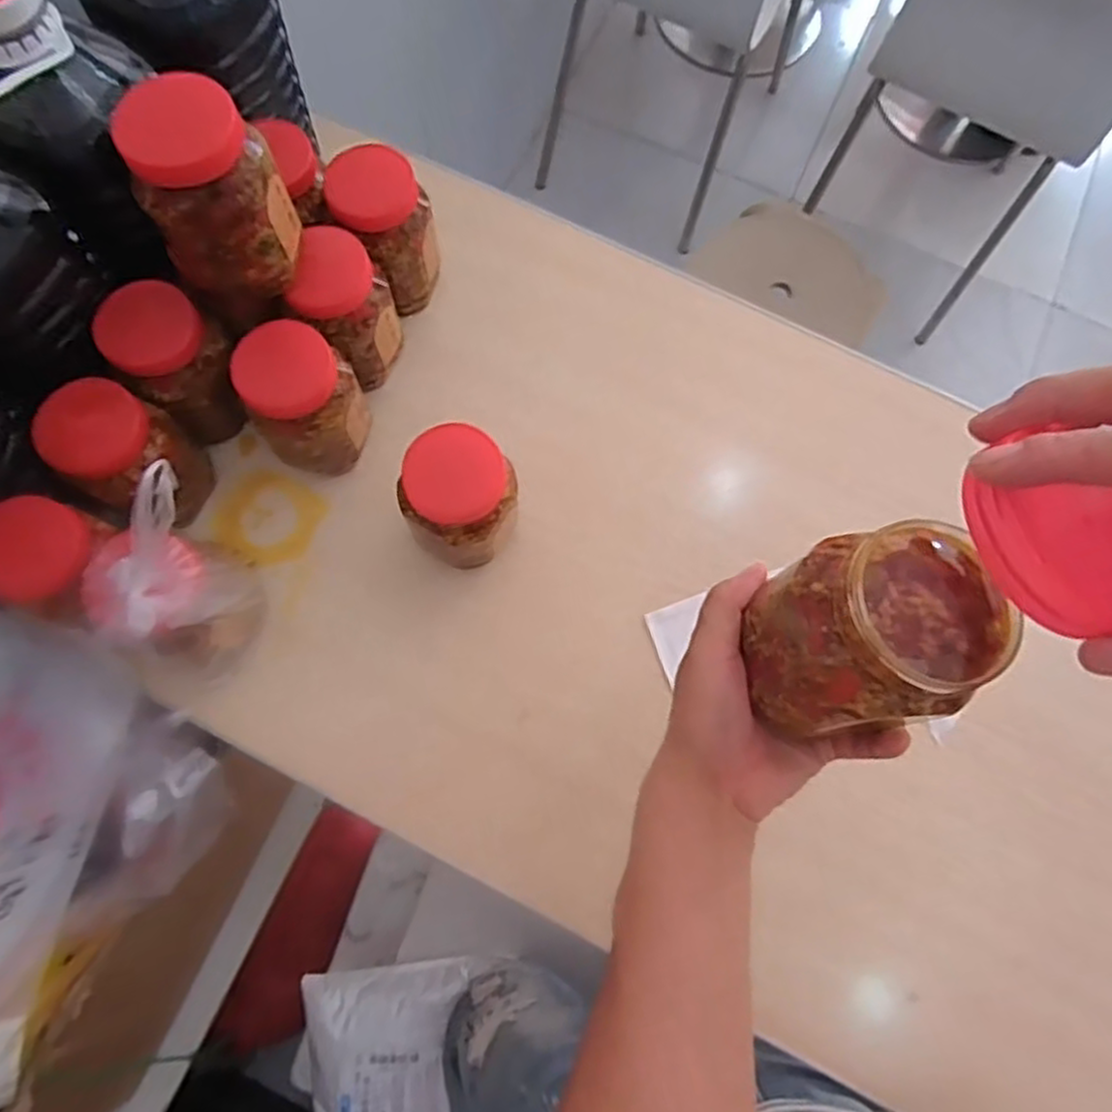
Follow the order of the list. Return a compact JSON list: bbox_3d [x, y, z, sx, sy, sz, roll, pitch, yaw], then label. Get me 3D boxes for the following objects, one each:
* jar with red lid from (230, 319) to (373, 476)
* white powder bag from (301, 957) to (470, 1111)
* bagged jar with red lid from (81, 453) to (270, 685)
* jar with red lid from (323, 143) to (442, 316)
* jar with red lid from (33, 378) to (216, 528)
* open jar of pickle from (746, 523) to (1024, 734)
[{"bbox_3d":[-0.188,-0.114,0.564,0.077,0.125,0.072,1,74,-2],"label":"jar with red lid"},{"bbox_3d":[-0.172,0.548,0.759,0.166,0.027,0.217,-5,75,-3],"label":"white powder bag"},{"bbox_3d":[-0.259,0.013,0.502,0.091,0.182,0.101,39,77,8],"label":"bagged jar with red lid"},{"bbox_3d":[-0.137,-0.264,0.609,0.080,0.122,0.071,-14,75,-6],"label":"jar with red lid"},{"bbox_3d":[-0.319,-0.077,0.546,0.088,0.132,0.080,1,74,-2],"label":"jar with red lid"},{"bbox_3d":[0.130,0.031,0.310,0.072,0.084,0.074,1,74,-2],"label":"open jar of pickle"}]

